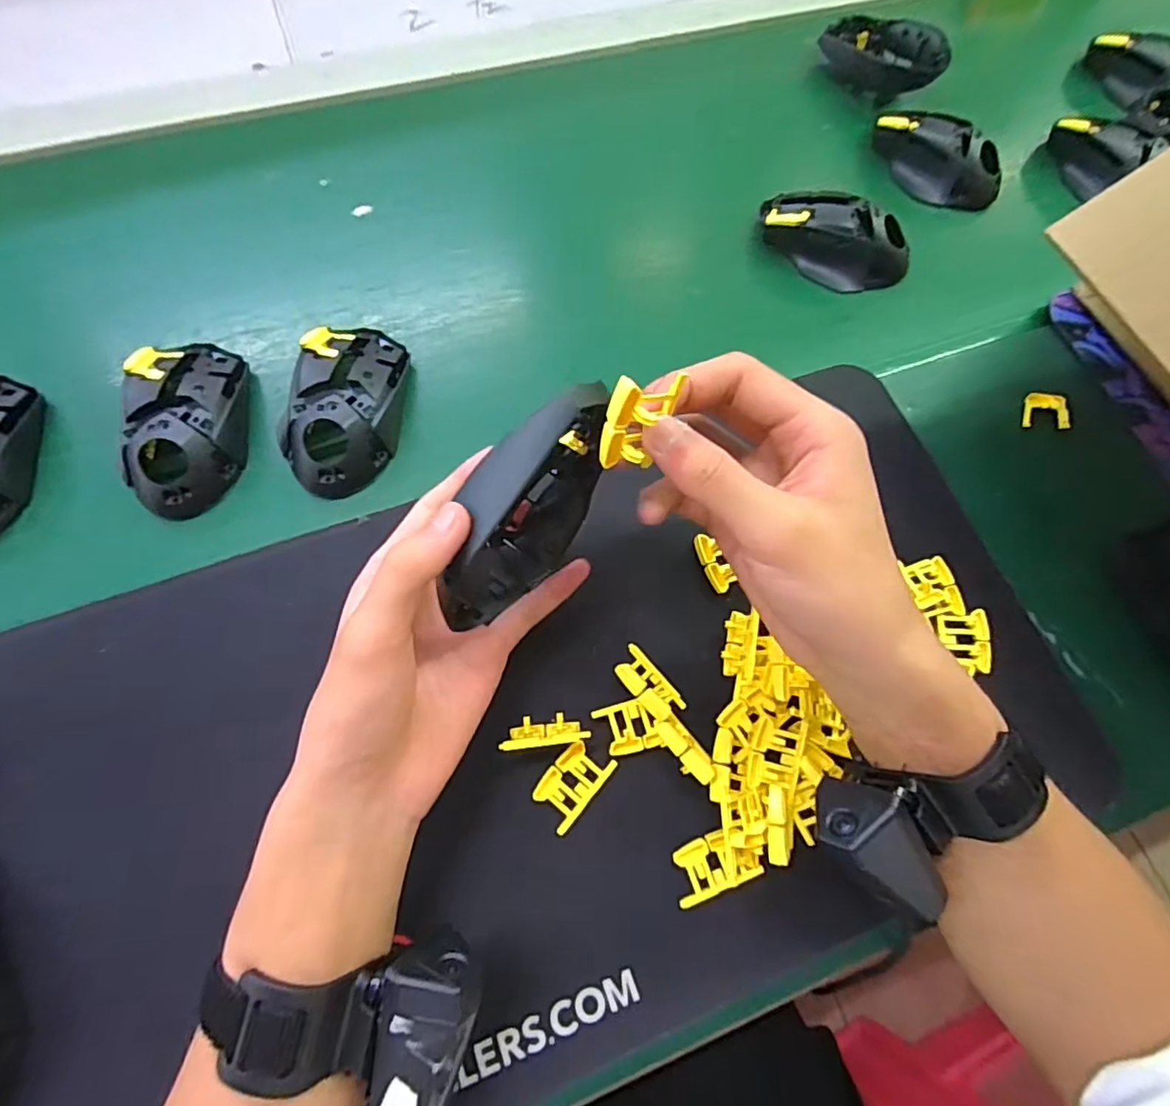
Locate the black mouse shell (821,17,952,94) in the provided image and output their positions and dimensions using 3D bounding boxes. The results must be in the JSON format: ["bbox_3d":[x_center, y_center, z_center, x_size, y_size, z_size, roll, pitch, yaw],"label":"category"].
[{"bbox_3d":[0.261,-0.438,0.518,0.109,0.036,0.070,29,70,8],"label":"black mouse shell"}]

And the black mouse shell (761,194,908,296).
[{"bbox_3d":[0.187,-0.237,0.445,0.115,0.046,0.055,39,72,11],"label":"black mouse shell"}]

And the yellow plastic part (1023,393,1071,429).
[{"bbox_3d":[0.311,-0.096,0.394,0.028,0.011,0.023,5,68,1],"label":"yellow plastic part"}]

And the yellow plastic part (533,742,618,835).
[{"bbox_3d":[-0.006,0.118,0.301,0.026,0.004,0.042,43,75,-3],"label":"yellow plastic part"}]

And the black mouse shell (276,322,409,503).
[{"bbox_3d":[-0.151,-0.096,0.369,0.069,0.036,0.118,9,69,0],"label":"black mouse shell"}]

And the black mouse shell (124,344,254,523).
[{"bbox_3d":[-0.245,-0.082,0.359,0.068,0.039,0.116,-8,70,-6],"label":"black mouse shell"}]

